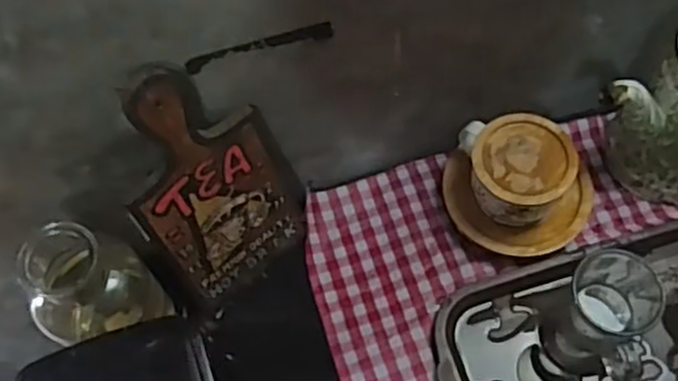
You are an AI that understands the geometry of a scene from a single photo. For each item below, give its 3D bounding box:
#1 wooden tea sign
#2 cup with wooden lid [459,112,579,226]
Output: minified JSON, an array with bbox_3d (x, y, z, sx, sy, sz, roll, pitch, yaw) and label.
[{"bbox_3d":[-0.118,-0.011,0.675,0.165,0.280,0.031,-36,52,-18],"label":"wooden tea sign"},{"bbox_3d":[0.182,-0.009,0.741,0.102,0.093,0.104,-1,63,3],"label":"cup with wooden lid"}]

